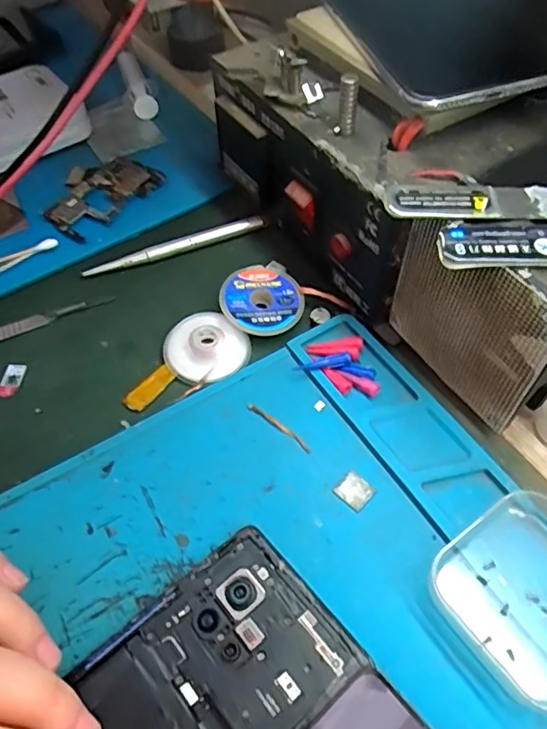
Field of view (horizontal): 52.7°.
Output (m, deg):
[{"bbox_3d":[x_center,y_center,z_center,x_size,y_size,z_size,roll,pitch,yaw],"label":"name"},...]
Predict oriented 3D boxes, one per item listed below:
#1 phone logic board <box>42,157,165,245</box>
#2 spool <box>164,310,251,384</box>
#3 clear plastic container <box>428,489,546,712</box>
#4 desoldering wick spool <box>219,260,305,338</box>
[{"bbox_3d":[-0.117,-0.114,0.365,0.054,0.005,0.076,27,60,21],"label":"phone logic board"},{"bbox_3d":[-0.036,-0.009,0.289,0.040,0.012,0.038,-2,54,3],"label":"spool"},{"bbox_3d":[0.099,0.086,0.208,0.064,0.019,0.063,-33,58,-19],"label":"clear plastic container"},{"bbox_3d":[-0.006,-0.035,0.303,0.046,0.006,0.042,5,61,-9],"label":"desoldering wick spool"}]

